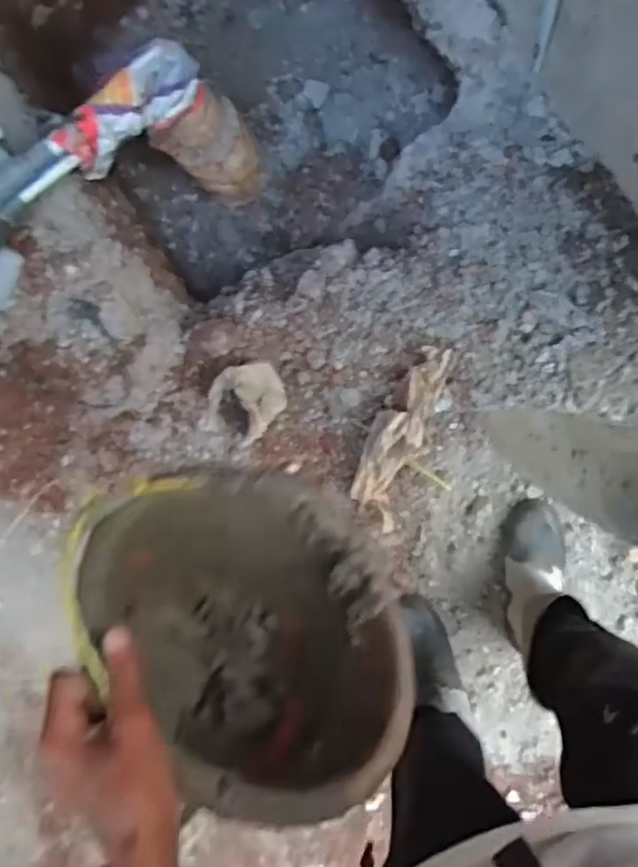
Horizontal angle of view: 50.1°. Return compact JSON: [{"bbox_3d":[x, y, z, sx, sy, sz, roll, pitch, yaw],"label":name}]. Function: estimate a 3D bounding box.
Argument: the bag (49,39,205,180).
[{"bbox_3d":[-0.335,-0.579,1.242,0.285,0.151,0.081,-39,84,6],"label":"bag"}]

